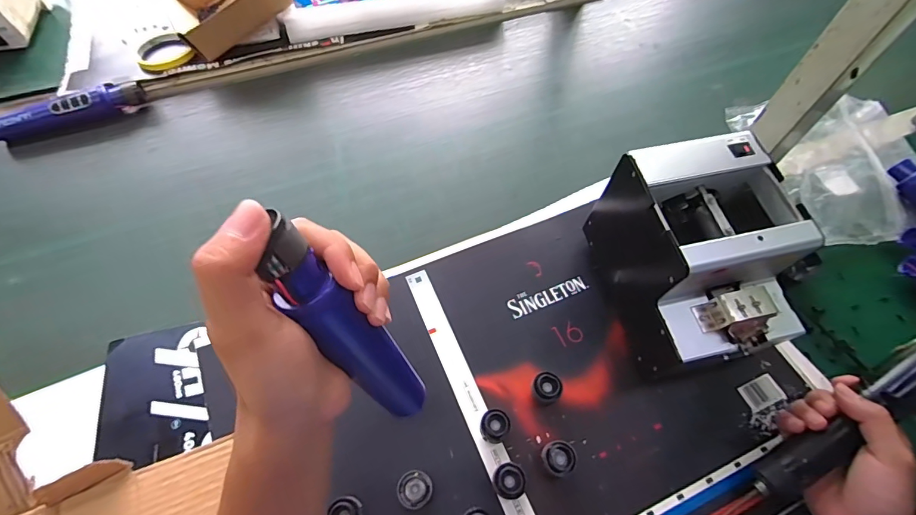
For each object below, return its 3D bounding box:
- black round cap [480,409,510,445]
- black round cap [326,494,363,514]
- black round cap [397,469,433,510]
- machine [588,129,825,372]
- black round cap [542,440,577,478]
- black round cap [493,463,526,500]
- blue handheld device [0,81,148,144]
[{"bbox_3d":[0.034,0.161,0.411,0.026,0.023,0.028,1,60,-1],"label":"black round cap"},{"bbox_3d":[-0.097,0.221,0.373,0.028,0.019,0.025,-29,65,-17],"label":"black round cap"},{"bbox_3d":[-0.038,0.206,0.385,0.030,0.016,0.029,1,60,-1],"label":"black round cap"},{"bbox_3d":[0.232,0.005,0.424,0.125,0.159,0.175,-10,61,-7],"label":"machine"},{"bbox_3d":[0.093,0.186,0.399,0.033,0.022,0.029,-16,62,-11],"label":"black round cap"},{"bbox_3d":[0.045,0.200,0.387,0.026,0.027,0.028,1,60,-1],"label":"black round cap"},{"bbox_3d":[-0.533,-0.209,0.602,0.208,0.044,0.044,-20,62,-13],"label":"blue handheld device"}]

